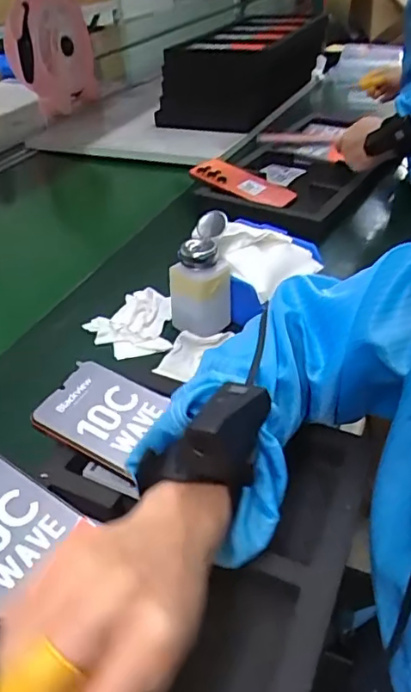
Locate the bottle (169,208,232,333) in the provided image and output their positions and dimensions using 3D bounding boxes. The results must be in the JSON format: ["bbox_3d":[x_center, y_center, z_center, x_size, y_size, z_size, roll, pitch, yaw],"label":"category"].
[{"bbox_3d":[-0.006,-0.077,0.607,0.065,0.116,0.071,0,36,5],"label":"bottle"}]

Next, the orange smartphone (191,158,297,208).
[{"bbox_3d":[0.064,-0.265,0.899,0.170,0.014,0.088,25,43,12],"label":"orange smartphone"}]

